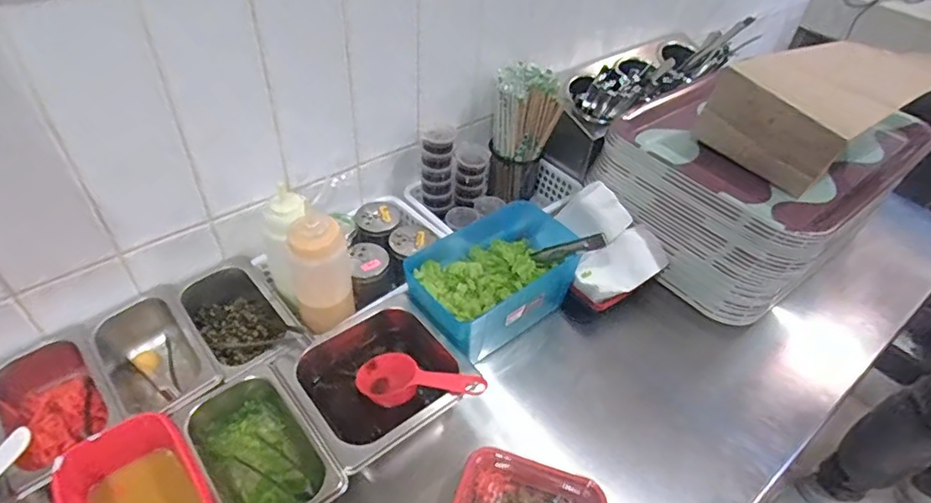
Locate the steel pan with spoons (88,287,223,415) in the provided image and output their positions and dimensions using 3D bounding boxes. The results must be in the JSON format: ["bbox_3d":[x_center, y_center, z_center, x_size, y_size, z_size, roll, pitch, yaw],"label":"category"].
[{"bbox_3d":[-0.350,0.124,0.622,0.090,0.074,0.184,-31,54,-32],"label":"steel pan with spoons"}]

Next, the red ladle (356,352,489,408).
[{"bbox_3d":[-0.048,0.146,0.615,0.157,0.036,0.055,-3,38,28],"label":"red ladle"}]

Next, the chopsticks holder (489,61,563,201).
[{"bbox_3d":[0.087,-0.175,0.848,0.099,0.198,0.078,10,44,6],"label":"chopsticks holder"}]

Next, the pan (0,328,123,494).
[{"bbox_3d":[-0.419,0.162,0.566,0.098,0.073,0.170,-30,54,-32],"label":"pan"}]

